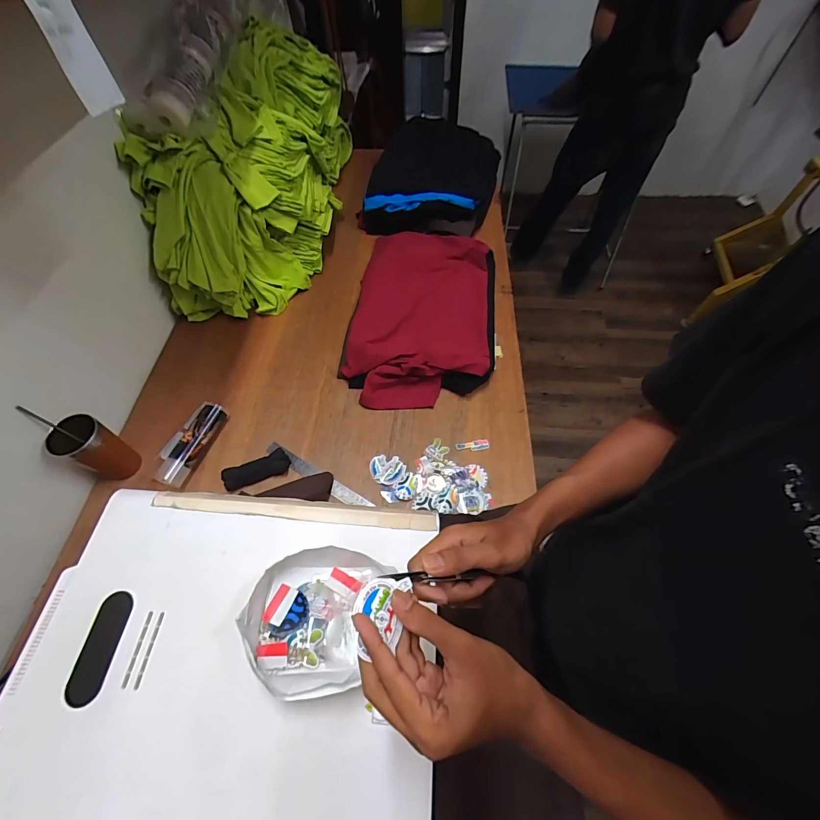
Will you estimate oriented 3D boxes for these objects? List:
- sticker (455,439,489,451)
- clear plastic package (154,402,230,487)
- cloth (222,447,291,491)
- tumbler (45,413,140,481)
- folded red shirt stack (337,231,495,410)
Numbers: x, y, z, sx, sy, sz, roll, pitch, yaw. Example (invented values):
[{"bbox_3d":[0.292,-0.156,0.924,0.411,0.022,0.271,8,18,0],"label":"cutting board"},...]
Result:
[{"bbox_3d":[0.136,0.078,0.807,0.074,0.004,0.024,-9,68,-8],"label":"sticker"},{"bbox_3d":[-0.459,0.072,0.793,0.077,0.051,0.183,17,61,11],"label":"clear plastic package"},{"bbox_3d":[-0.312,0.120,0.761,0.128,0.025,0.048,-19,60,-10],"label":"cloth"},{"bbox_3d":[-0.598,0.078,0.724,0.071,0.154,0.077,0,59,1],"label":"tumbler"},{"bbox_3d":[0.039,-0.262,0.983,0.364,0.081,0.589,4,59,4],"label":"folded red shirt stack"}]

